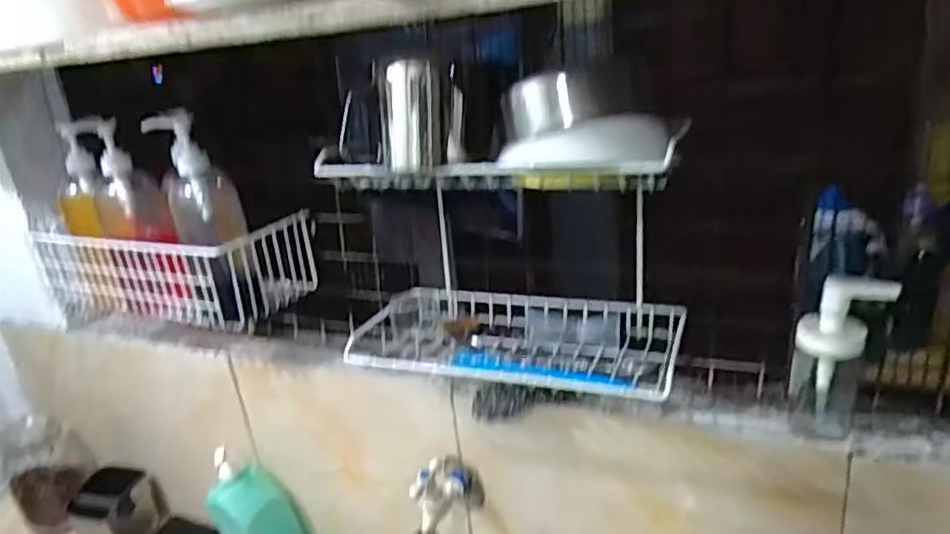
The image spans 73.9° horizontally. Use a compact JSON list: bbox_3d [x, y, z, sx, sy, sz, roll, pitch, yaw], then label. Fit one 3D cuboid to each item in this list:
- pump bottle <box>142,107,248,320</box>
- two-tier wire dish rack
[{"bbox_3d":[-0.345,-0.072,0.809,0.073,0.243,0.068,3,22,26],"label":"pump bottle"},{"bbox_3d":[0.040,-0.007,0.696,0.339,0.251,0.170,2,22,22],"label":"two-tier wire dish rack"}]

